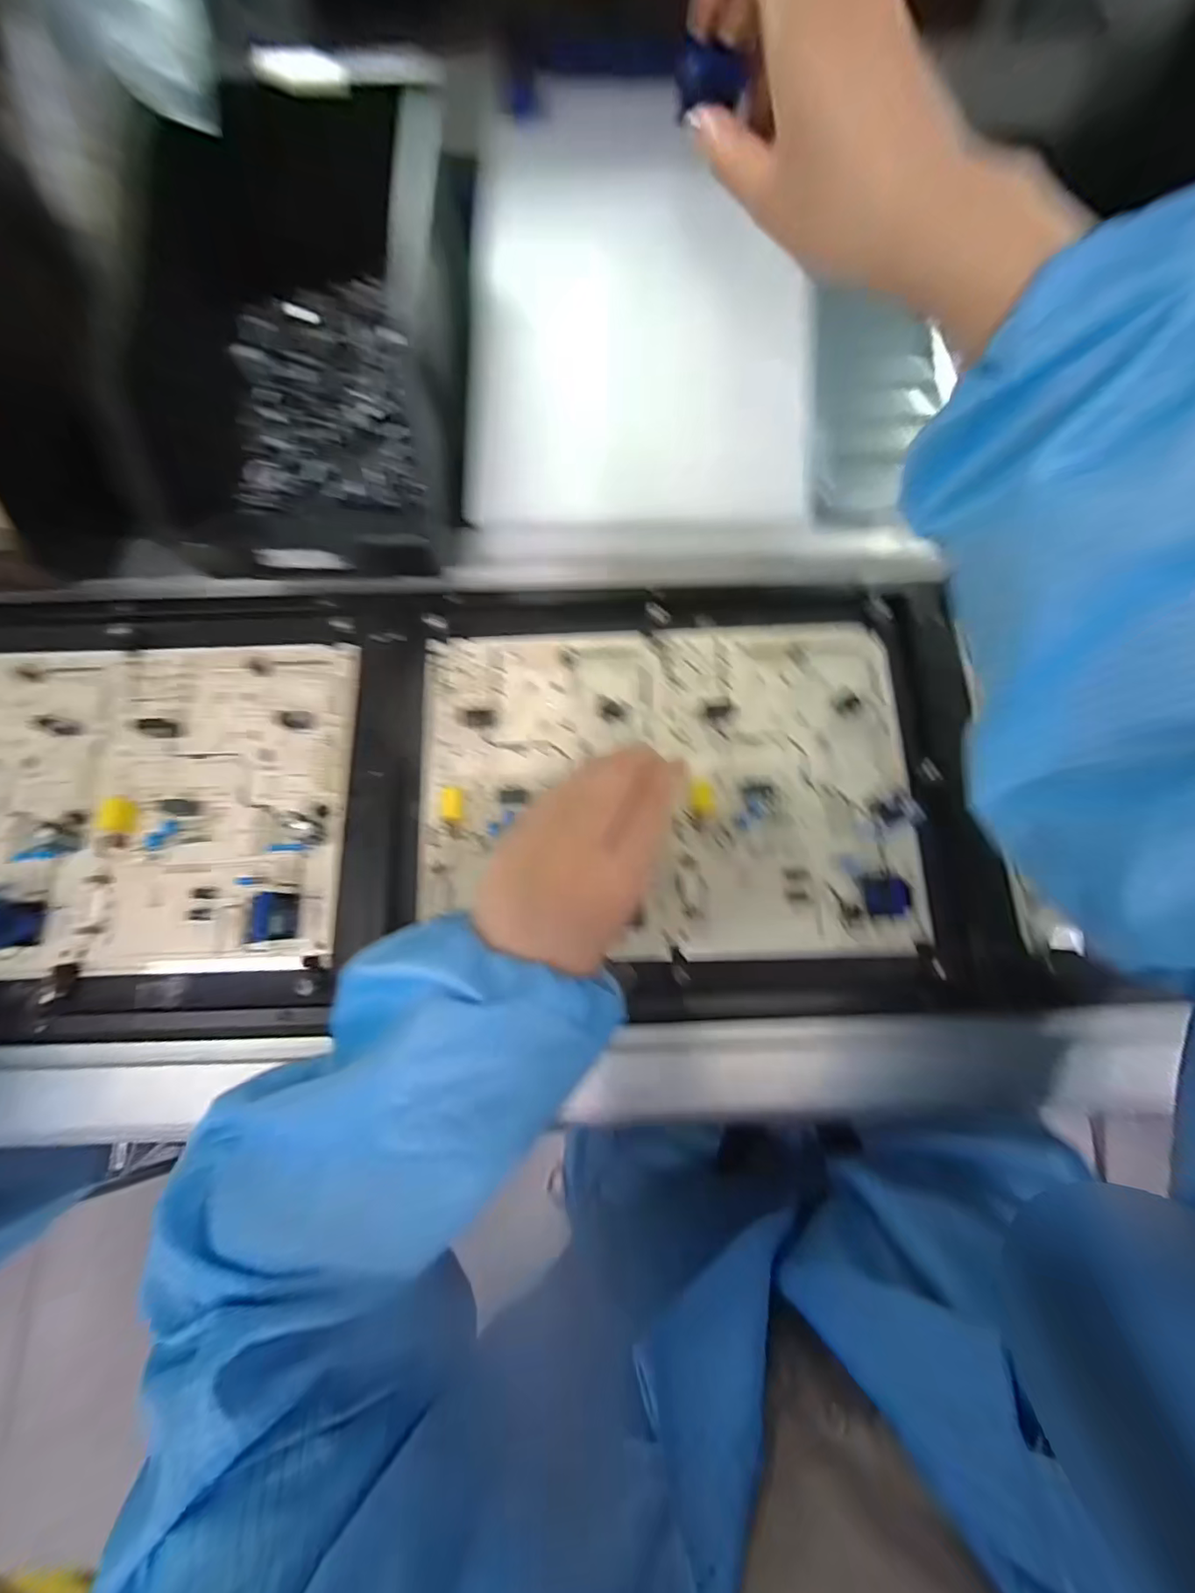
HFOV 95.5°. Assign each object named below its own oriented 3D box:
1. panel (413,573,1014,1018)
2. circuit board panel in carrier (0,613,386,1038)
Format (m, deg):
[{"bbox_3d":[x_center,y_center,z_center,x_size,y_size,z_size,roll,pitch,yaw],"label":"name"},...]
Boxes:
[{"bbox_3d":[0.054,-0.008,0.324,0.337,0.017,0.261,-3,77,-1],"label":"panel"},{"bbox_3d":[-0.289,0.004,0.324,0.305,0.021,0.245,0,77,0],"label":"circuit board panel in carrier"}]

